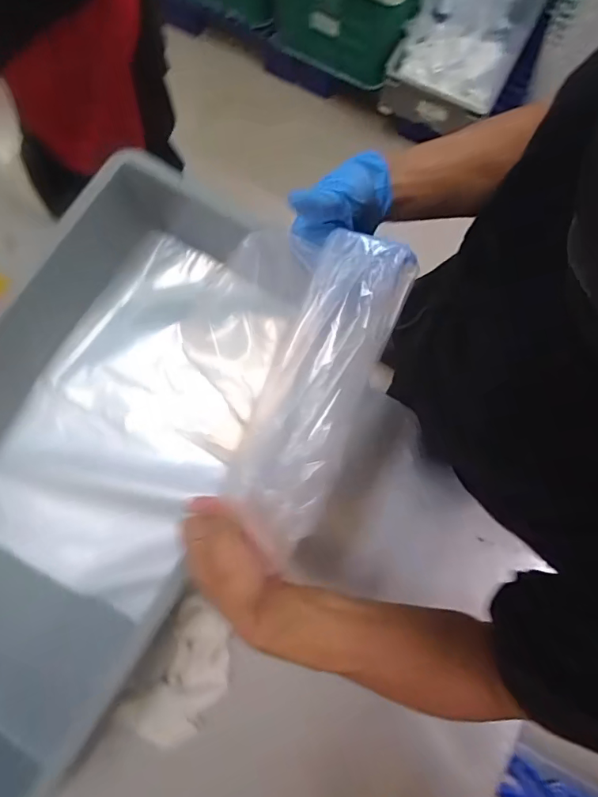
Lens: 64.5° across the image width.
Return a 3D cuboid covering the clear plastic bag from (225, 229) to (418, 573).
[{"bbox_3d":[0.015,-0.006,0.352,0.077,0.040,0.228,21,87,3],"label":"clear plastic bag"}]

